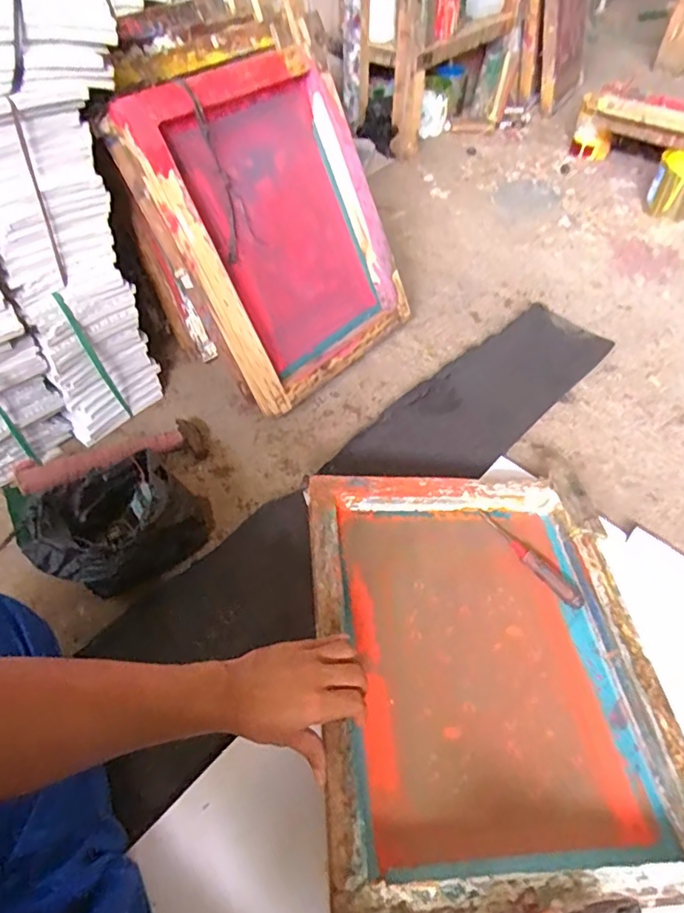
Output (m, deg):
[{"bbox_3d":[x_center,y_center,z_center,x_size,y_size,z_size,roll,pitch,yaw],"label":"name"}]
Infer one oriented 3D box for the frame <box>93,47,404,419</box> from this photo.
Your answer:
[{"bbox_3d":[-0.091,-0.365,0.919,0.065,0.478,0.389,16,50,46],"label":"frame"}]

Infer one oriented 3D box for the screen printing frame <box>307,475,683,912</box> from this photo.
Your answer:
[{"bbox_3d":[0.154,0.217,0.613,0.356,0.055,0.449,0,51,-5],"label":"screen printing frame"}]

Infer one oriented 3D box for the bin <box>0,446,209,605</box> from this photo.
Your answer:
[{"bbox_3d":[-0.288,0.090,0.723,0.199,0.120,0.148,-35,57,-26],"label":"bin"}]

